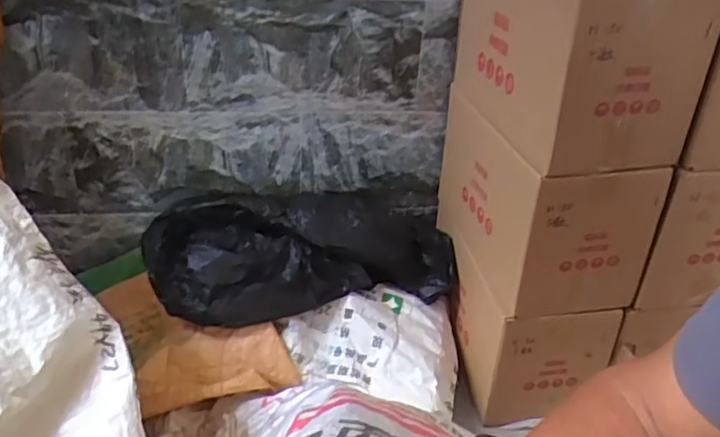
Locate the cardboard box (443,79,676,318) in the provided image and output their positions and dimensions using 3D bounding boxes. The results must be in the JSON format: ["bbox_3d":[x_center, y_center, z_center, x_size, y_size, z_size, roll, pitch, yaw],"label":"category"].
[{"bbox_3d":[0.291,-0.057,1.072,0.213,0.232,0.412,-1,31,-10],"label":"cardboard box"}]

